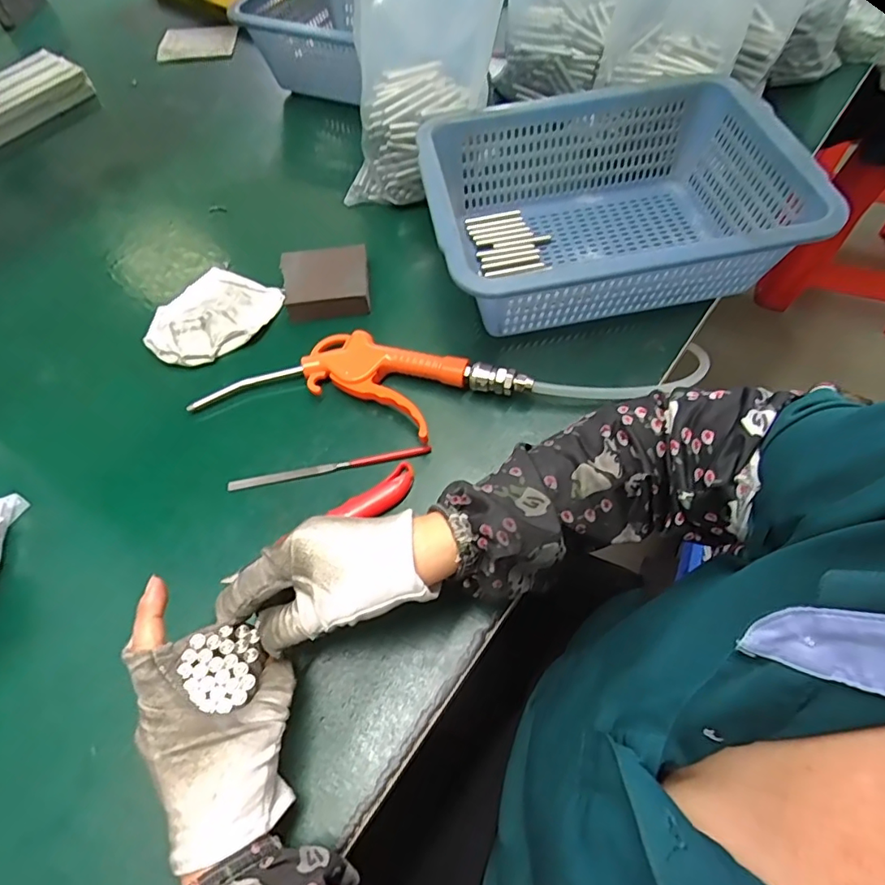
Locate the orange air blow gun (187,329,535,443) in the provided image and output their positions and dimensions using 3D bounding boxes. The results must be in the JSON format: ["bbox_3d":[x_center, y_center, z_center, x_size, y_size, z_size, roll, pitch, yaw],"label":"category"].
[{"bbox_3d":[-0.066,-0.049,0.436,0.264,0.028,0.091,11,61,11],"label":"orange air blow gun"}]

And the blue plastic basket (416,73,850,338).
[{"bbox_3d":[0.141,-0.204,0.471,0.300,0.101,0.239,-11,59,-2],"label":"blue plastic basket"}]

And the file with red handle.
[{"bbox_3d":[-0.088,0.020,0.409,0.157,0.005,0.008,-11,59,-2],"label":"file with red handle"}]

